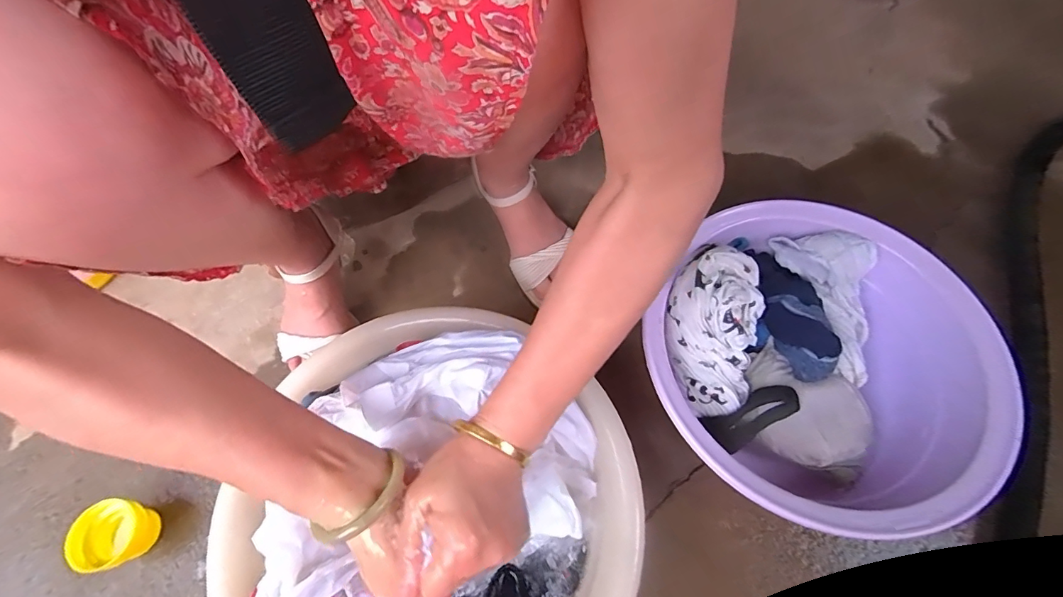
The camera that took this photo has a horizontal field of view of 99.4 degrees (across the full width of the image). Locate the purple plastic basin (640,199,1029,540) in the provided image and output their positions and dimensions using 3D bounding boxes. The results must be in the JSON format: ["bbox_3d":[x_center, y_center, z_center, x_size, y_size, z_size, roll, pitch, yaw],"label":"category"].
[{"bbox_3d":[0.275,0.061,0.458,0.293,0.126,0.314,-1,64,2],"label":"purple plastic basin"}]

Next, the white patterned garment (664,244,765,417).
[{"bbox_3d":[0.179,0.031,0.445,0.090,0.074,0.145,10,66,8],"label":"white patterned garment"}]

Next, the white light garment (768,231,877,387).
[{"bbox_3d":[0.330,0.001,0.481,0.084,0.040,0.159,-18,87,-6],"label":"white light garment"}]

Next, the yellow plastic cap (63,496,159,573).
[{"bbox_3d":[-0.406,0.233,0.443,0.054,0.047,0.060,-6,64,-1],"label":"yellow plastic cap"}]

